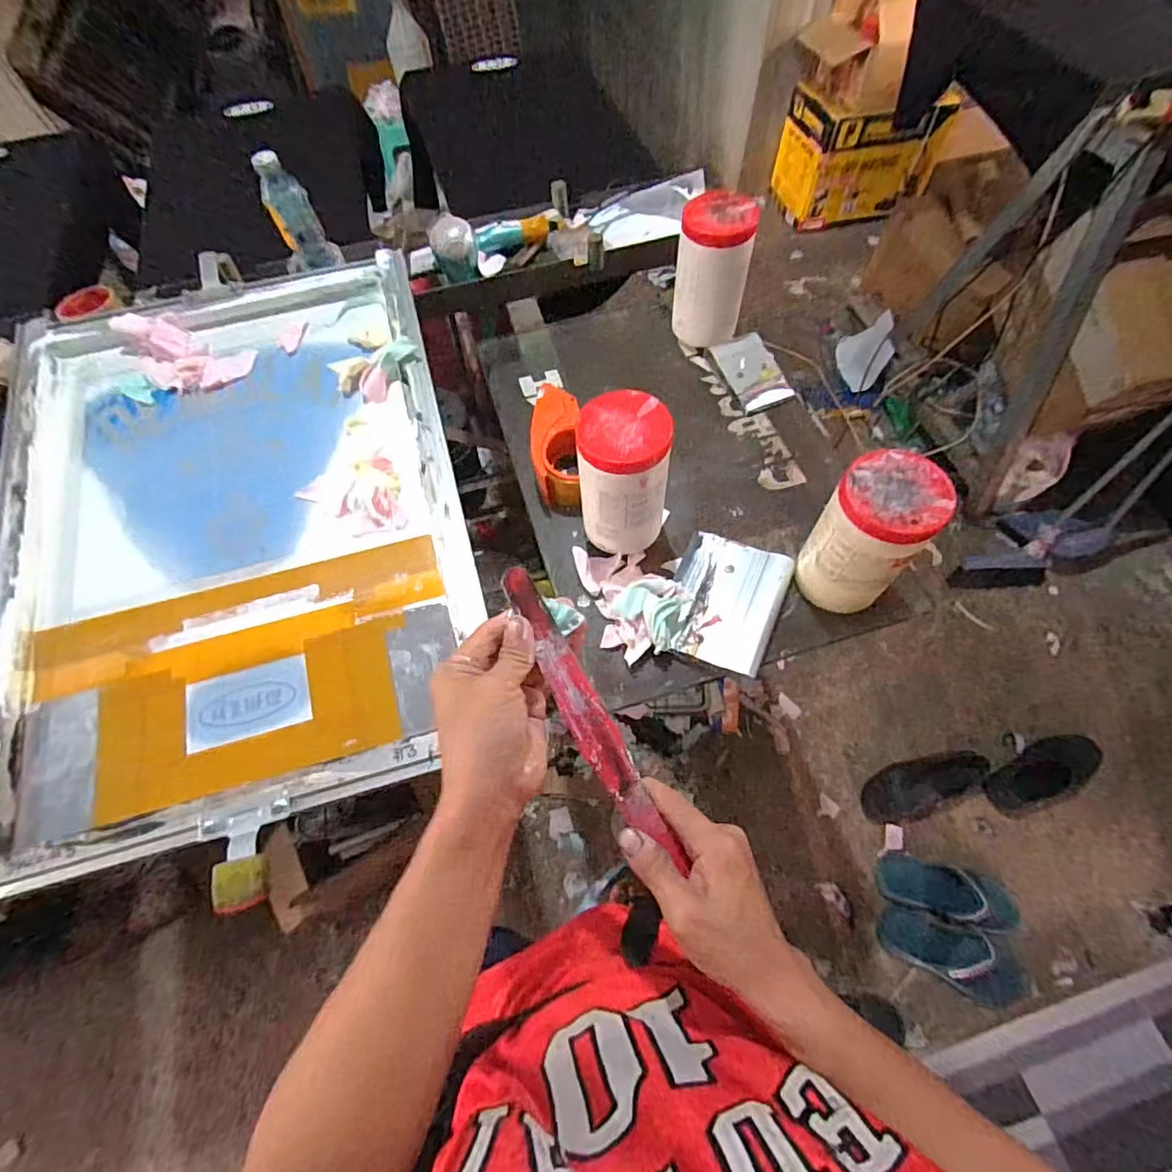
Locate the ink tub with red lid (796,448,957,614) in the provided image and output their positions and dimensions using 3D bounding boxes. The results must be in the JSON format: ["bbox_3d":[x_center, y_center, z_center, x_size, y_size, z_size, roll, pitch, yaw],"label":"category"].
[{"bbox_3d":[0.283,-0.050,0.579,0.095,0.165,0.090,26,67,14],"label":"ink tub with red lid"}]

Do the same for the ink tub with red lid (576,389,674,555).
[{"bbox_3d":[0.041,-0.118,0.619,0.100,0.160,0.100,1,65,1],"label":"ink tub with red lid"}]

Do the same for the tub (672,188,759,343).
[{"bbox_3d":[0.171,-0.426,0.776,0.096,0.173,0.083,4,63,4],"label":"tub"}]

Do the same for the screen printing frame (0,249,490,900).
[{"bbox_3d":[-0.426,-0.087,0.685,0.533,0.052,0.730,-15,63,-5],"label":"screen printing frame"}]

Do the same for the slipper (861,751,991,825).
[{"bbox_3d":[0.801,0.466,1.335,0.303,0.041,0.121,-20,64,-8],"label":"slipper"}]

